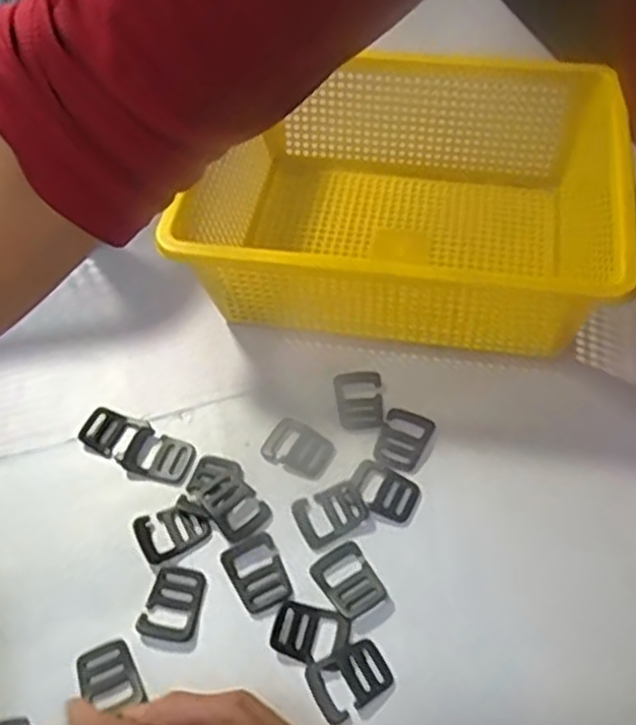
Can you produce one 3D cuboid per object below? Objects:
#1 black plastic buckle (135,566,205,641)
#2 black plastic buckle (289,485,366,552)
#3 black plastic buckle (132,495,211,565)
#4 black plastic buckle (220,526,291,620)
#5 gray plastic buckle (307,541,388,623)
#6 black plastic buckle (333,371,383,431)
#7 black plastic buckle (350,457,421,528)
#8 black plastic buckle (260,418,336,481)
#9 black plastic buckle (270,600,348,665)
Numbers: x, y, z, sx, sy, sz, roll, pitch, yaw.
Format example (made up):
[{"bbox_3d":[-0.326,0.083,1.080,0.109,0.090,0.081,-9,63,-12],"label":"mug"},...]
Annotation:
[{"bbox_3d":[-0.086,0.143,0.439,0.032,0.004,0.042,13,54,12],"label":"black plastic buckle"},{"bbox_3d":[0.008,0.095,0.467,0.042,0.004,0.033,-27,57,-18],"label":"black plastic buckle"},{"bbox_3d":[-0.092,0.105,0.465,0.043,0.005,0.034,-28,57,-18],"label":"black plastic buckle"},{"bbox_3d":[-0.036,0.127,0.447,0.033,0.006,0.045,-28,57,-18],"label":"black plastic buckle"},{"bbox_3d":[0.019,0.130,0.442,0.033,0.004,0.042,-30,57,-19],"label":"gray plastic buckle"},{"bbox_3d":[0.028,0.026,0.514,0.033,0.008,0.044,-3,53,0],"label":"black plastic buckle"},{"bbox_3d":[0.042,0.082,0.474,0.044,0.004,0.034,24,57,19],"label":"black plastic buckle"},{"bbox_3d":[-0.013,0.057,0.496,0.046,0.004,0.035,25,58,19],"label":"black plastic buckle"},{"bbox_3d":[-0.005,0.155,0.425,0.041,0.004,0.032,14,55,12],"label":"black plastic buckle"}]

